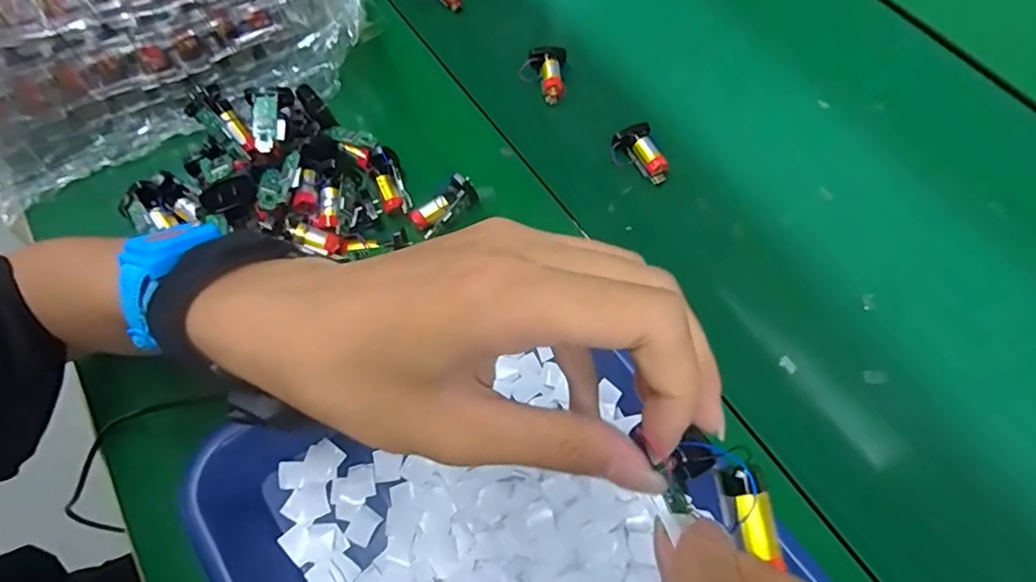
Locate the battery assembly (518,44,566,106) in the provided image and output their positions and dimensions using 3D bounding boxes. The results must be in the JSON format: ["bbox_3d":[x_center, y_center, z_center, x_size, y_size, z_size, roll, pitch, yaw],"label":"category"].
[{"bbox_3d":[0.021,-0.190,0.477,0.039,0.024,0.042,4,65,3],"label":"battery assembly"}]

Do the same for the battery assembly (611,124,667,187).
[{"bbox_3d":[0.097,-0.107,0.438,0.030,0.027,0.046,-18,66,-7],"label":"battery assembly"}]

